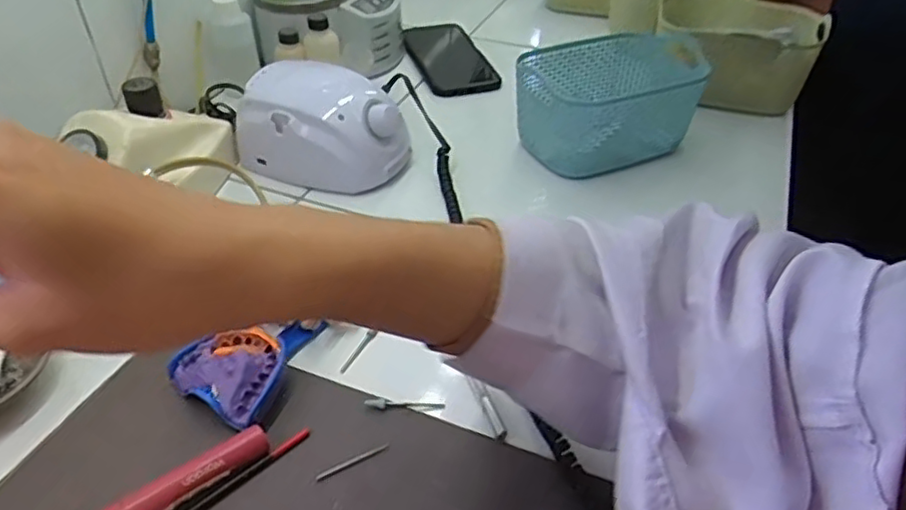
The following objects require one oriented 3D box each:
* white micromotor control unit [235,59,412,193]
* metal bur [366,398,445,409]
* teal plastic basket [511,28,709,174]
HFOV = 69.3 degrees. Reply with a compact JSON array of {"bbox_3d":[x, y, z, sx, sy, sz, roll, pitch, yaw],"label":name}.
[{"bbox_3d":[-0.117,-0.118,0.596,0.144,0.074,0.087,16,43,16],"label":"white micromotor control unit"},{"bbox_3d":[-0.030,0.091,0.405,0.049,0.004,0.007,1,41,-1],"label":"metal bur"},{"bbox_3d":[0.160,-0.151,0.643,0.190,0.078,0.121,-15,44,-19],"label":"teal plastic basket"}]

